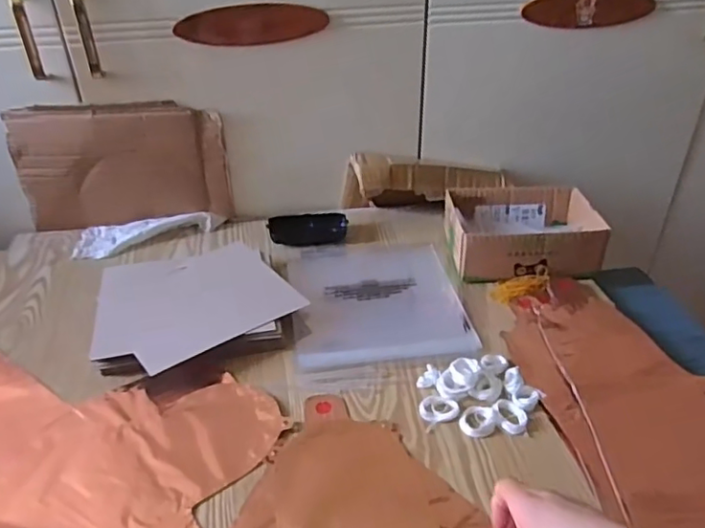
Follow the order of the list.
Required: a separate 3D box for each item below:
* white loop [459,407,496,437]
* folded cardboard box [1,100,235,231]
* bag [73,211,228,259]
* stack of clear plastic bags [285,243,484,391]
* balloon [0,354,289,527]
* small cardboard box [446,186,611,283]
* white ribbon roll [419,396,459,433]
[{"bbox_3d":[0.117,0.147,0.549,0.032,0.004,0.031,6,35,10],"label":"white loop"},{"bbox_3d":[-0.310,-0.133,0.803,0.269,0.170,0.019,-5,36,-10],"label":"folded cardboard box"},{"bbox_3d":[-0.281,-0.044,0.817,0.195,0.019,0.071,-8,35,-9],"label":"bag"},{"bbox_3d":[0.028,0.045,0.709,0.200,0.013,0.253,-6,35,-6],"label":"stack of clear plastic bags"},{"bbox_3d":[-0.306,0.145,0.566,0.442,0.012,0.224,15,38,22],"label":"balloon"},{"bbox_3d":[0.221,-0.043,0.766,0.185,0.061,0.141,-2,35,-1],"label":"small cardboard box"},{"bbox_3d":[0.080,0.140,0.560,0.039,0.006,0.031,-20,38,-24],"label":"white ribbon roll"}]

